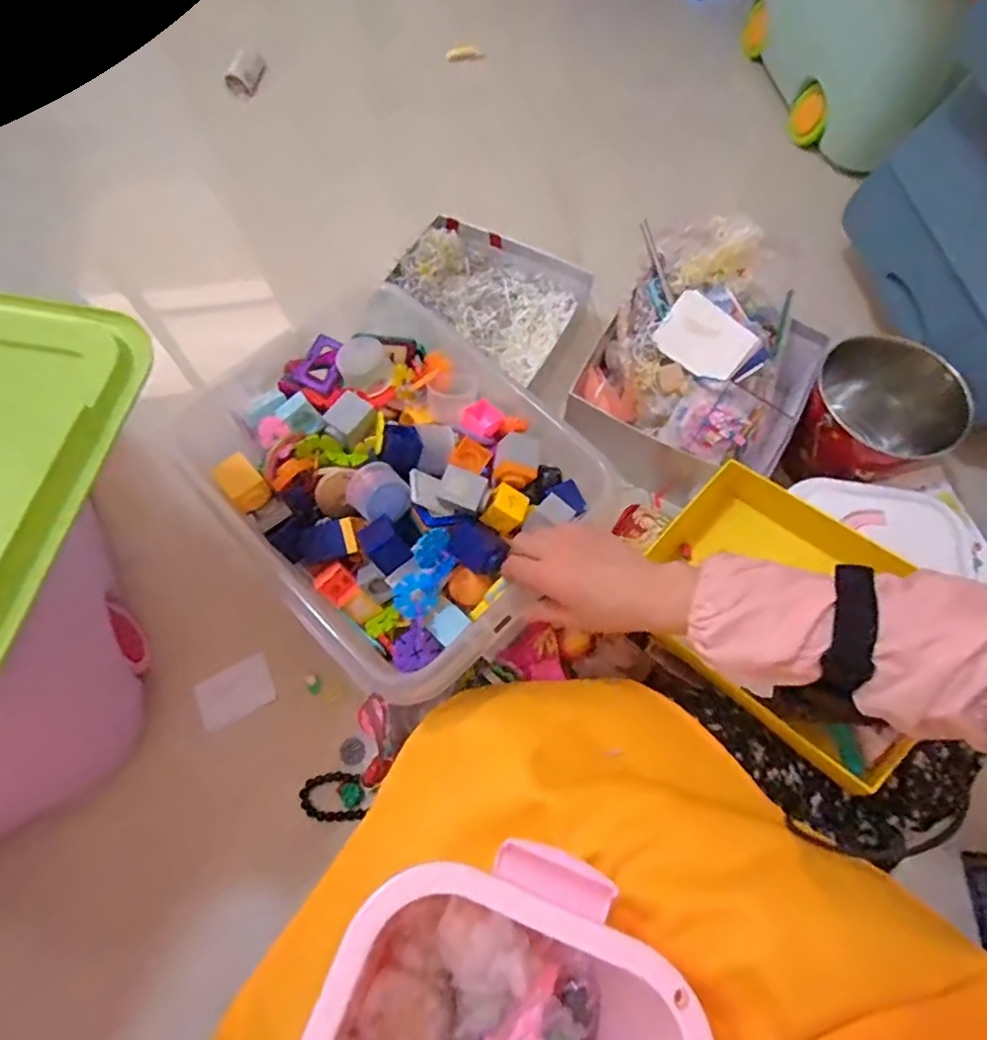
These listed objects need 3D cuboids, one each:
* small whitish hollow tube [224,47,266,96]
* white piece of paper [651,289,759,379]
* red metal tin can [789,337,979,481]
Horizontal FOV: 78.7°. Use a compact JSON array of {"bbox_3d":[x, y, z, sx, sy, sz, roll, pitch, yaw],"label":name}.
[{"bbox_3d":[-0.429,-0.777,1.037,0.056,0.043,0.099,5,66,1],"label":"small whitish hollow tube"},{"bbox_3d":[0.233,-0.201,0.667,0.096,0.007,0.069,38,107,6],"label":"white piece of paper"},{"bbox_3d":[0.417,-0.098,0.689,0.187,0.132,0.159,-40,72,-17],"label":"red metal tin can"}]

